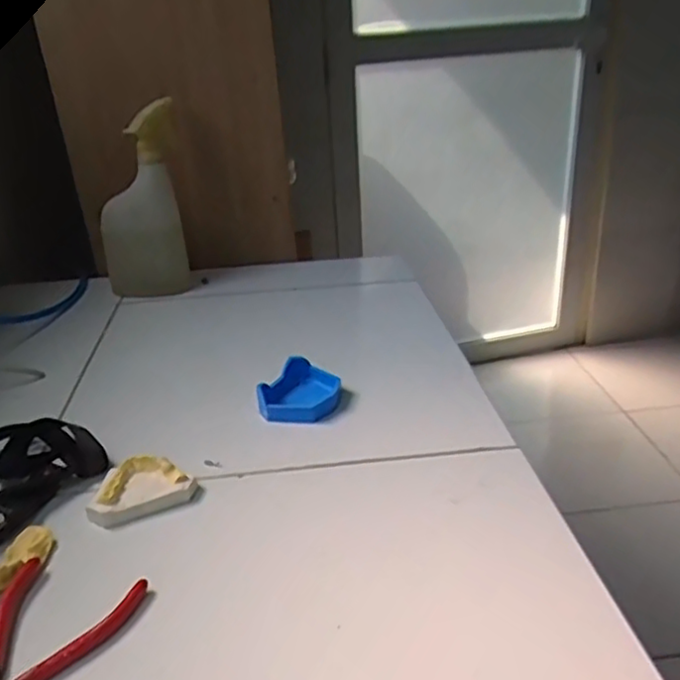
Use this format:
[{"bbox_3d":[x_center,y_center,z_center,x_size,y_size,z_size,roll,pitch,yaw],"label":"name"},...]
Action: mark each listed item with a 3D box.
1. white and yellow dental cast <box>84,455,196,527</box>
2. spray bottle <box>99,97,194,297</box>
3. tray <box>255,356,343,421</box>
[{"bbox_3d":[-0.153,0.111,0.507,0.076,0.024,0.046,-16,28,-25],"label":"white and yellow dental cast"},{"bbox_3d":[-0.261,-0.178,0.873,0.103,0.240,0.058,-1,25,6],"label":"spray bottle"},{"bbox_3d":[-0.037,0.047,0.627,0.072,0.026,0.081,-3,25,1],"label":"tray"}]

